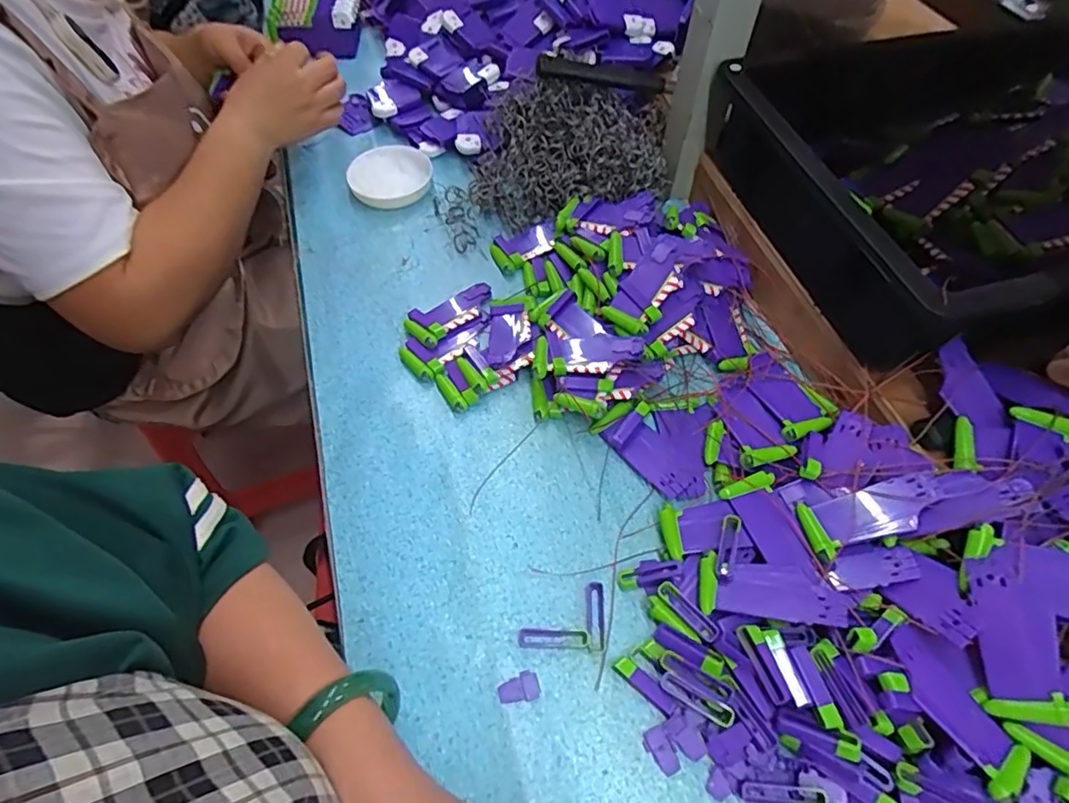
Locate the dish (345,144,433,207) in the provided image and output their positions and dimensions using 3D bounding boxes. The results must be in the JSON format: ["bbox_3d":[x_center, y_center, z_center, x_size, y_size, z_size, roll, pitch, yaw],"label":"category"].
[{"bbox_3d":[-0.157,-0.249,0.635,0.087,0.019,0.084,0,57,-1],"label":"dish"}]

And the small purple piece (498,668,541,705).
[{"bbox_3d":[-0.010,0.189,0.381,0.027,0.004,0.018,-10,58,-8],"label":"small purple piece"}]

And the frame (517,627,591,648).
[{"bbox_3d":[0.013,0.159,0.391,0.047,0.004,0.013,1,57,-1],"label":"frame"}]

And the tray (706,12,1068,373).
[{"bbox_3d":[0.438,-0.212,0.515,0.497,0.098,0.306,-15,59,-11],"label":"tray"}]

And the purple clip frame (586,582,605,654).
[{"bbox_3d":[0.042,0.149,0.401,0.013,0.004,0.046,2,57,0],"label":"purple clip frame"}]

